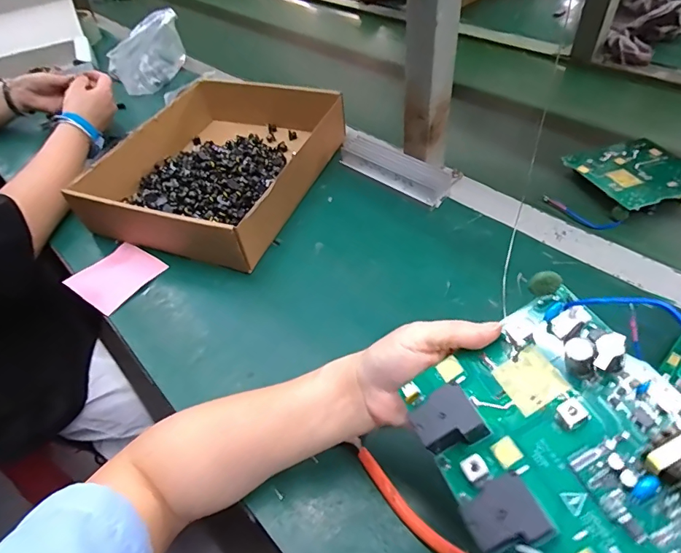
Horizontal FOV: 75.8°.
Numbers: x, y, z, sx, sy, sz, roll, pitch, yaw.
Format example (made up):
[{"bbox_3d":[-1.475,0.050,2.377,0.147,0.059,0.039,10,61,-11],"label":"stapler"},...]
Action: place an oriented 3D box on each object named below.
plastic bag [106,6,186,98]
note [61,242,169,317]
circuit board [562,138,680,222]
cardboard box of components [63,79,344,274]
[{"bbox_3d":[-0.364,-0.416,0.809,0.144,0.124,0.125,-21,49,-12],"label":"plastic bag"},{"bbox_3d":[-0.254,-0.001,0.495,0.079,0.013,0.083,22,54,24],"label":"note"},{"bbox_3d":[0.357,-0.122,0.532,0.127,0.027,0.109,-17,48,-9],"label":"circuit board"},{"bbox_3d":[-0.155,-0.165,0.598,0.256,0.075,0.335,14,51,19],"label":"cardboard box of components"}]

